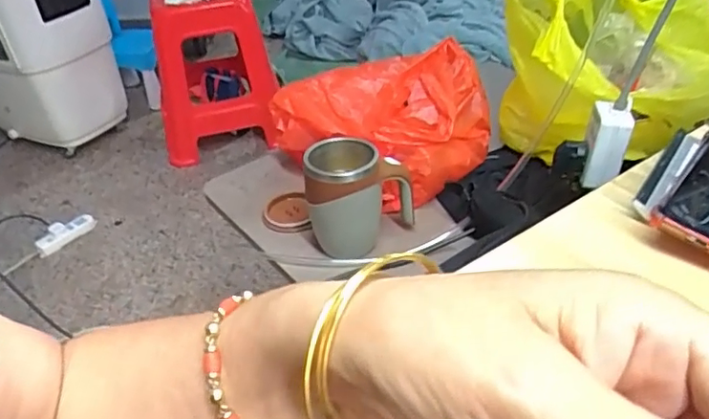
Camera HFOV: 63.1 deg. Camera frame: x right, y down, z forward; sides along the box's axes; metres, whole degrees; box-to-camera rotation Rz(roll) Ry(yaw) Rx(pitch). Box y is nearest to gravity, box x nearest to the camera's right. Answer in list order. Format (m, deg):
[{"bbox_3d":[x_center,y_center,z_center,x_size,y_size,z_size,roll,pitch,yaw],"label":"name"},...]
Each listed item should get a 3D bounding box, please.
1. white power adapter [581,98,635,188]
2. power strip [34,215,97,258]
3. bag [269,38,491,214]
[{"bbox_3d":[0.282,-0.071,0.648,0.042,0.088,0.035,11,40,19],"label":"white power adapter"},{"bbox_3d":[-0.832,0.062,1.661,0.168,0.062,0.056,-31,43,-11],"label":"power strip"},{"bbox_3d":[0.050,-0.145,0.853,0.254,0.147,0.247,27,47,34],"label":"bag"}]

